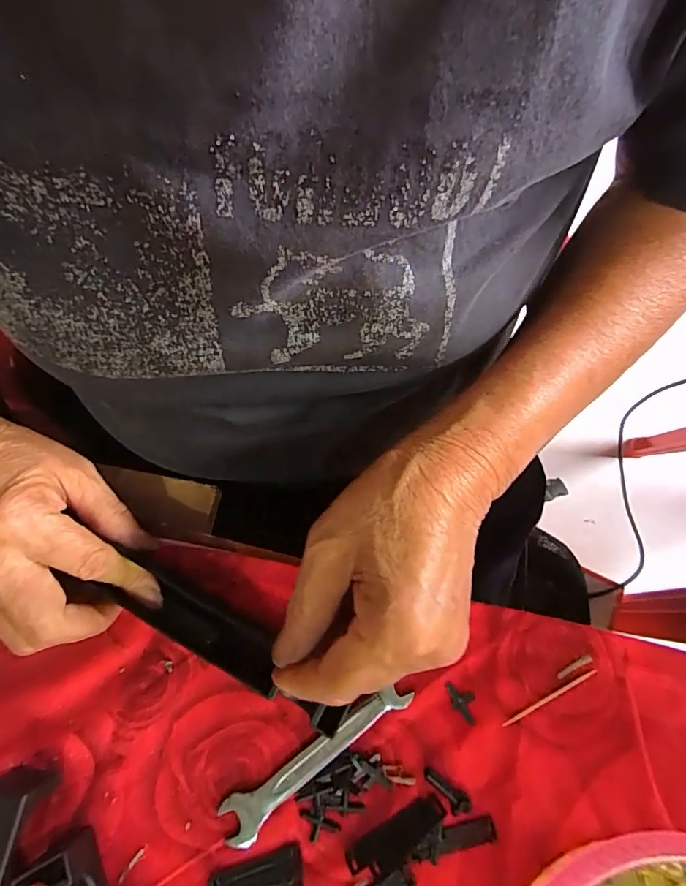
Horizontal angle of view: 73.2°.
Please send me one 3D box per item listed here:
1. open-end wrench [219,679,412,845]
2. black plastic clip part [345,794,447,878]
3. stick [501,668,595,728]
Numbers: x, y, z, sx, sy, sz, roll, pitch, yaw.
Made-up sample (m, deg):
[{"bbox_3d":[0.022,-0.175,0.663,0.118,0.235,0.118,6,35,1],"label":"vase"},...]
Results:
[{"bbox_3d":[-0.014,0.165,0.243,0.111,0.010,0.021,-35,74,-12],"label":"open-end wrench"},{"bbox_3d":[0.028,0.201,0.234,0.053,0.004,0.017,-28,73,-10],"label":"black plastic clip part"},{"bbox_3d":[0.114,0.141,0.254,0.060,0.005,0.004,-25,72,-9],"label":"stick"}]

